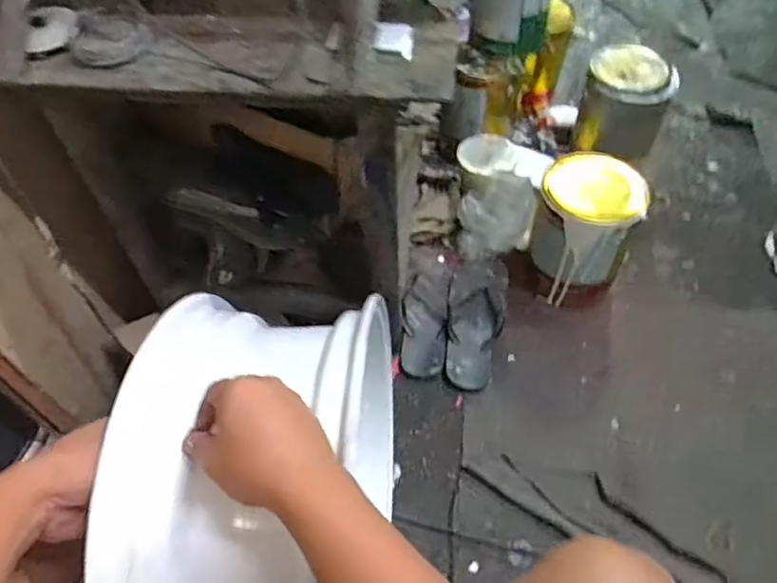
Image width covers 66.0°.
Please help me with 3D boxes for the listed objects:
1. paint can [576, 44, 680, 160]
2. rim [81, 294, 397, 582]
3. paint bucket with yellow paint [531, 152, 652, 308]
[{"bbox_3d":[0.459,-0.371,1.166,0.155,0.159,0.148,18,56,15],"label":"paint can"},{"bbox_3d":[-0.112,0.207,0.638,0.200,0.389,0.400,2,51,4],"label":"rim"},{"bbox_3d":[0.315,-0.093,0.984,0.159,0.231,0.135,17,56,14],"label":"paint bucket with yellow paint"}]

